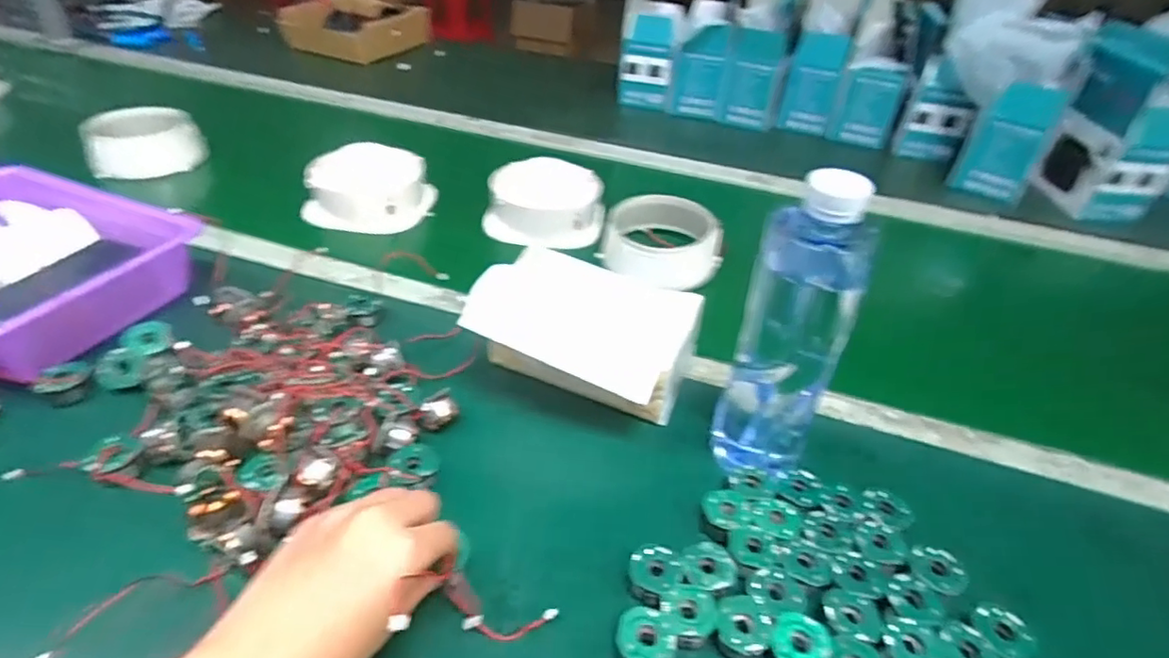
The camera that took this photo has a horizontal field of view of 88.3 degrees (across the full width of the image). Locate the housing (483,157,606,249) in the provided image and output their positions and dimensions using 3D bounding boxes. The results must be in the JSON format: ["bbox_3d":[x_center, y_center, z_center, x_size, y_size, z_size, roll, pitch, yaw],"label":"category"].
[{"bbox_3d":[-0.046,-0.155,0.720,0.139,0.050,0.111,2,39,-4],"label":"housing"}]

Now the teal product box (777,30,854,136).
[{"bbox_3d":[0.374,-0.403,0.986,0.082,0.144,0.035,12,40,8],"label":"teal product box"}]

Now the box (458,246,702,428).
[{"bbox_3d":[0.000,0.009,0.487,0.159,0.080,0.135,20,42,18],"label":"box"}]

